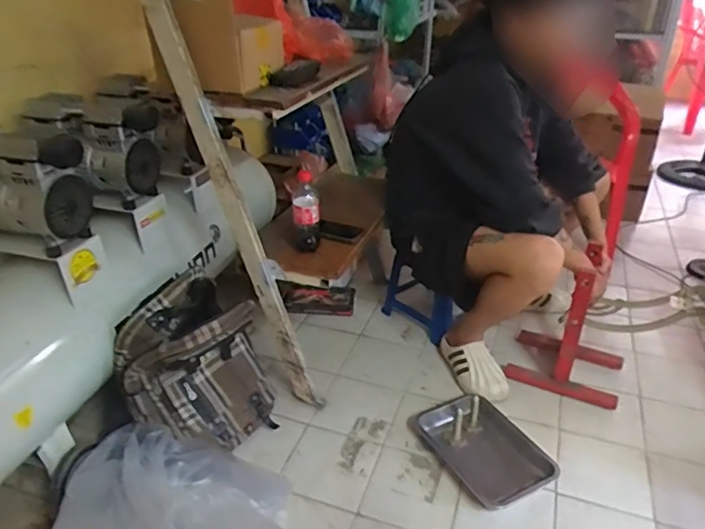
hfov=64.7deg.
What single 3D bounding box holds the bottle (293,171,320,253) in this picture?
[{"bbox_3d":[-0.112,-0.118,1.332,0.064,0.202,0.060,-3,30,-4],"label":"bottle"}]

